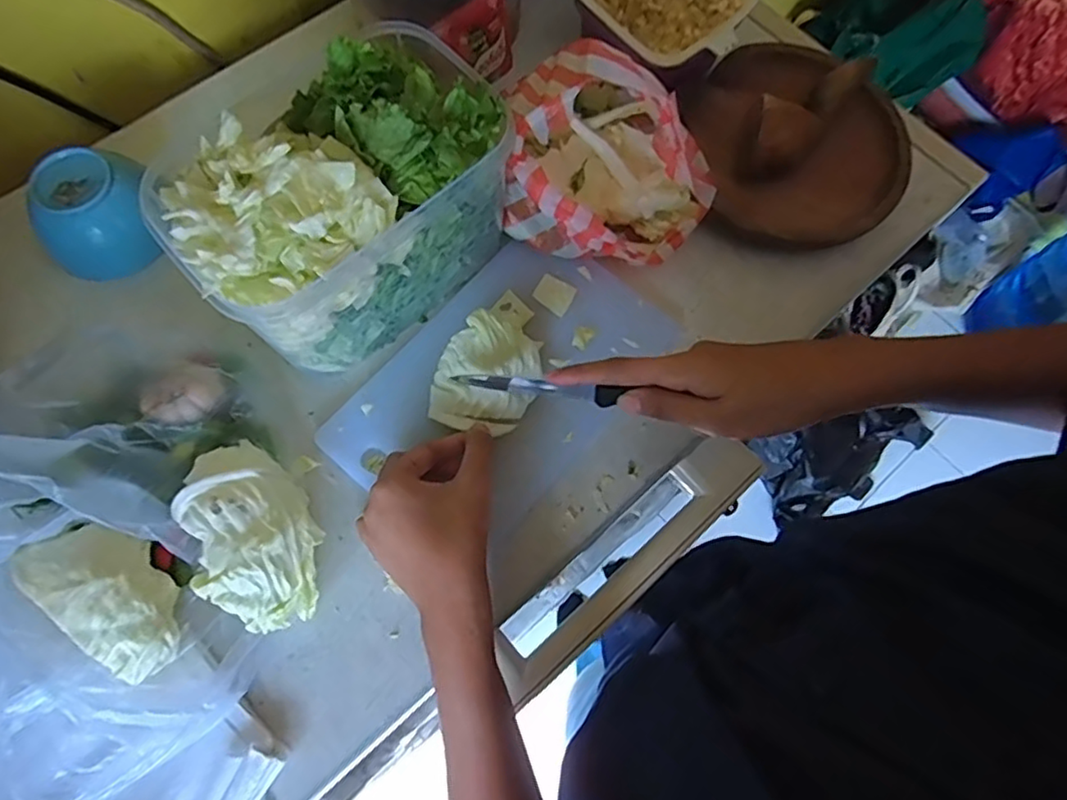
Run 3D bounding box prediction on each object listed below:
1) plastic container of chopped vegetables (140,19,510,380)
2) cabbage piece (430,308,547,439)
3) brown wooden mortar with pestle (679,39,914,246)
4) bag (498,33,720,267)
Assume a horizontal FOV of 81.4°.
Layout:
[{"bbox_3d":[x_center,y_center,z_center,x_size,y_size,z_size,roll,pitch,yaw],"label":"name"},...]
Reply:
[{"bbox_3d":[-0.117,-0.126,0.410,0.198,0.135,0.118,-42,76,-11],"label":"plastic container of chopped vegetables"},{"bbox_3d":[-0.031,-0.019,0.423,0.063,0.044,0.077,19,74,7],"label":"cabbage piece"},{"bbox_3d":[0.216,-0.217,0.493,0.166,0.051,0.186,-9,72,-2],"label":"brown wooden mortar with pestle"},{"bbox_3d":[0.043,-0.173,0.443,0.130,0.105,0.150,-39,75,-11],"label":"bag"}]

